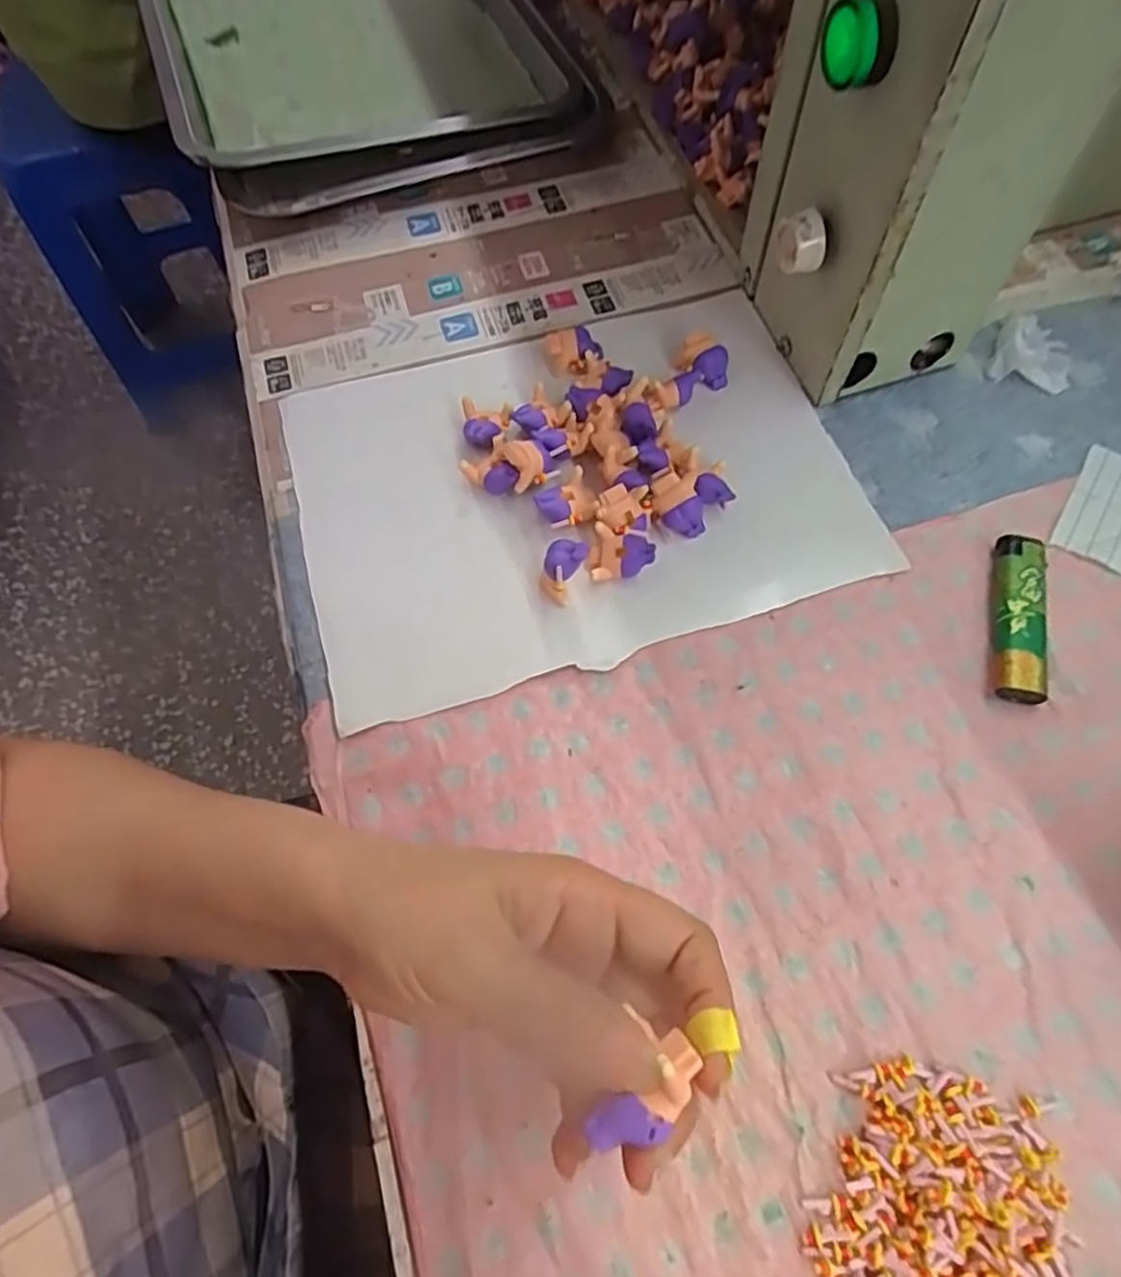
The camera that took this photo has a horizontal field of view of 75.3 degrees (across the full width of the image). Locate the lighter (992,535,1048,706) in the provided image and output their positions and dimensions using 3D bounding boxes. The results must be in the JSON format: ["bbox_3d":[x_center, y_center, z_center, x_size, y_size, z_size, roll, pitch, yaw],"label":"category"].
[{"bbox_3d":[0.207,-0.009,0.327,0.020,0.011,0.084,14,65,9],"label":"lighter"}]

